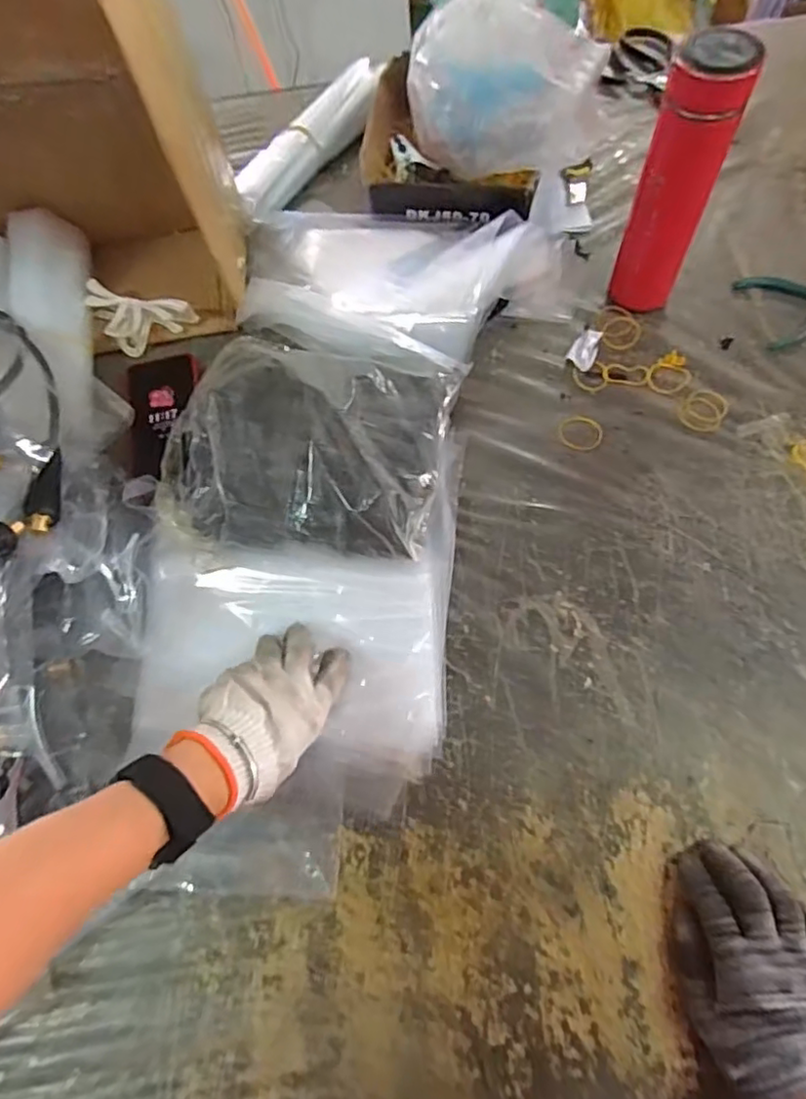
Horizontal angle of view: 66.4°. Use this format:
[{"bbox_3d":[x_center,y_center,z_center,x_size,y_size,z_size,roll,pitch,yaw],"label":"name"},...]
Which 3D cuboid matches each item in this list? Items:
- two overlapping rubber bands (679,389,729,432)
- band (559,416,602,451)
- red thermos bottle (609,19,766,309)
[{"bbox_3d":[0.298,-0.139,0.609,0.040,0.006,0.050,32,72,13],"label":"two overlapping rubber bands"},{"bbox_3d":[0.177,-0.116,0.608,0.040,0.004,0.040,0,68,1],"label":"band"},{"bbox_3d":[0.254,-0.331,0.569,0.079,0.231,0.074,32,72,13],"label":"red thermos bottle"}]

